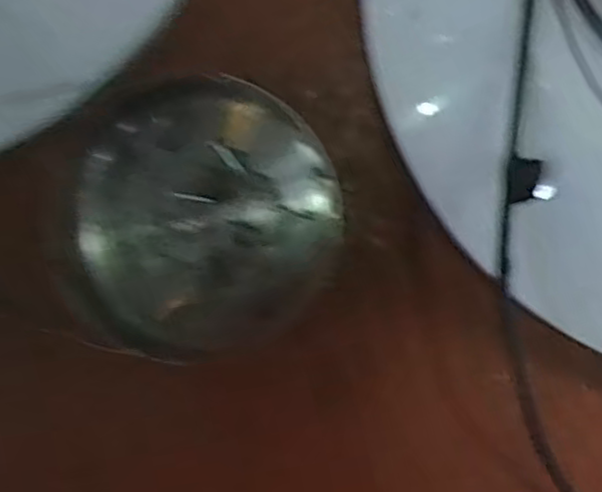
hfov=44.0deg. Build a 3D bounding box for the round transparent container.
[{"bbox_3d":[-0.043,-0.011,0.321,0.113,0.024,0.114,0,90,7],"label":"round transparent container"}]

